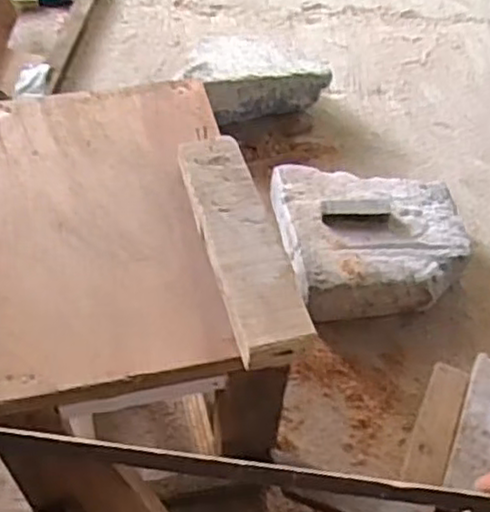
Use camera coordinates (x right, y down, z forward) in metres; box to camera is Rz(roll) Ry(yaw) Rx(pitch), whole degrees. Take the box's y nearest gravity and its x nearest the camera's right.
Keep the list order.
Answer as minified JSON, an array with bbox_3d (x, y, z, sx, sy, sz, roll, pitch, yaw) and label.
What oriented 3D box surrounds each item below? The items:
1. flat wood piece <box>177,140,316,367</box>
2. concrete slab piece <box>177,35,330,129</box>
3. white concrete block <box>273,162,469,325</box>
[{"bbox_3d":[-0.004,-0.012,0.571,0.054,0.027,0.218,-10,52,-13],"label":"flat wood piece"},{"bbox_3d":[0.000,-0.245,1.001,0.205,0.091,0.114,-20,54,-20],"label":"concrete slab piece"},{"bbox_3d":[0.146,-0.026,0.835,0.203,0.072,0.201,-5,51,-9],"label":"white concrete block"}]

